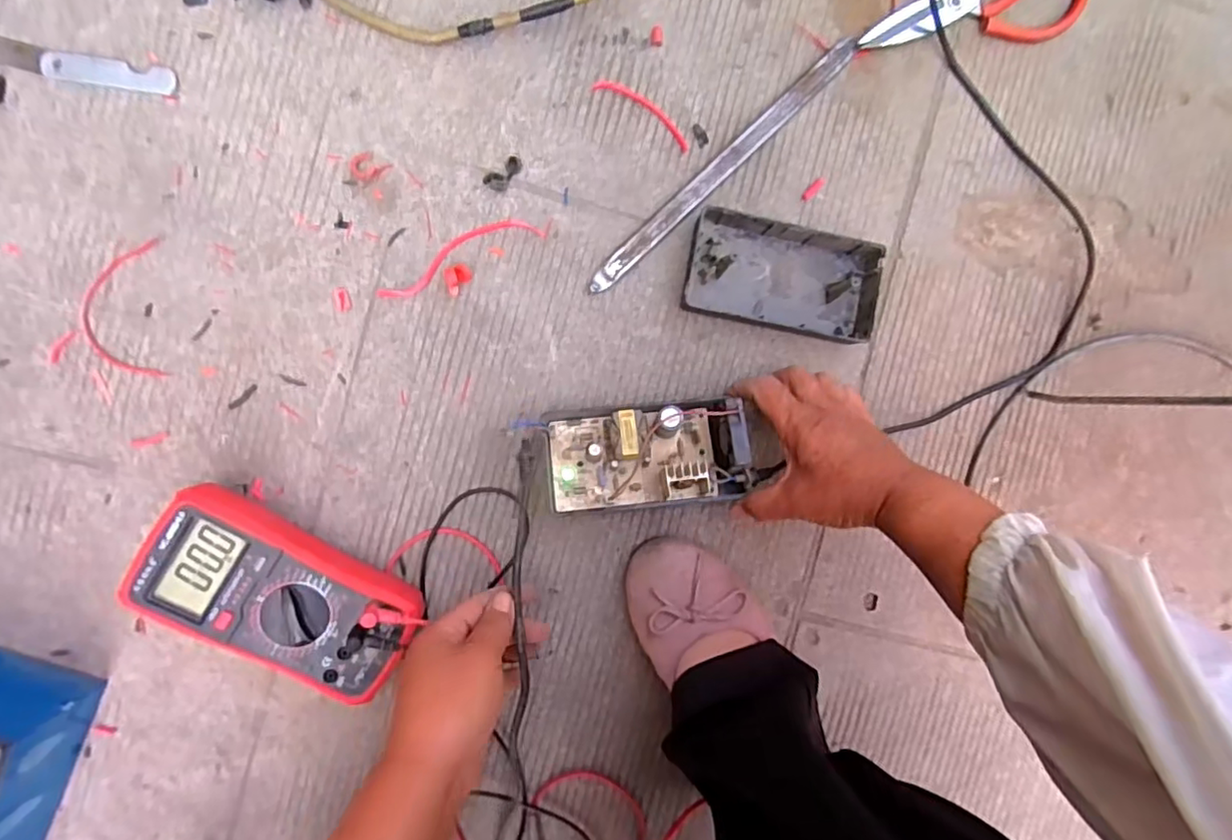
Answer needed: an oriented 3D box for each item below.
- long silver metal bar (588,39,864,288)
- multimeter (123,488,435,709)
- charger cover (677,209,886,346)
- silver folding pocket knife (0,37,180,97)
[{"bbox_3d":[0.087,-0.206,0.478,0.287,0.009,0.020,-43,96,-3],"label":"long silver metal bar"},{"bbox_3d":[-0.240,0.127,0.436,0.185,0.053,0.097,29,89,-4],"label":"multimeter"},{"bbox_3d":[0.134,-0.114,0.478,0.150,0.028,0.080,11,92,-7],"label":"charger cover"},{"bbox_3d":[-0.395,-0.256,0.427,0.147,0.005,0.022,9,92,-6],"label":"silver folding pocket knife"}]

